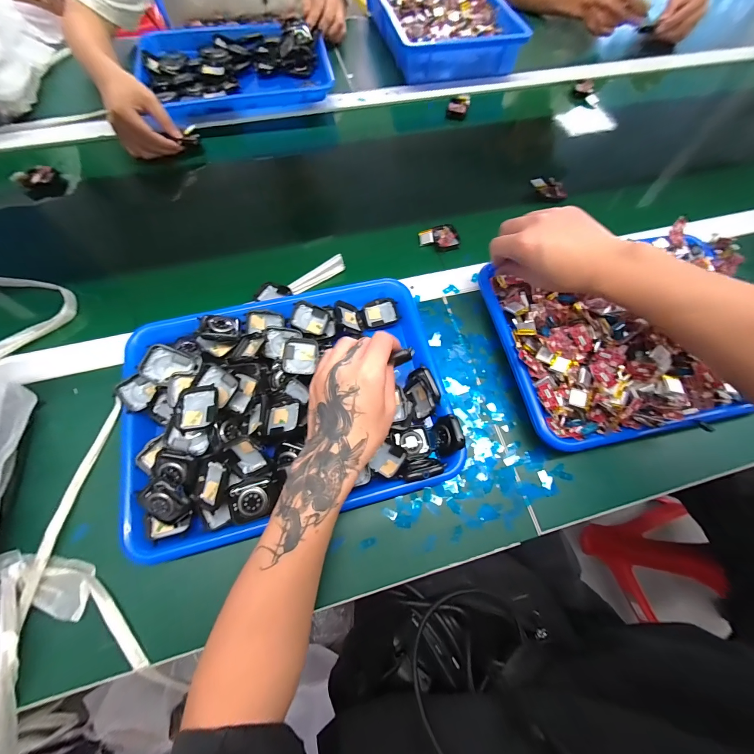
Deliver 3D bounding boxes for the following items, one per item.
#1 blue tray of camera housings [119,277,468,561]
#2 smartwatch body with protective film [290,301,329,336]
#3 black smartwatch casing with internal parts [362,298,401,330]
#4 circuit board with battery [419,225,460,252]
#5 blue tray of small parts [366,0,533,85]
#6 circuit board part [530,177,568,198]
[{"bbox_3d":[-0.094,0.020,0.341,0.330,0.057,0.251,-13,70,-7],"label":"blue tray of camera housings"},{"bbox_3d":[-0.079,-0.069,0.375,0.043,0.014,0.035,21,81,-15],"label":"smartwatch body with protective film"},{"bbox_3d":[0.005,-0.082,0.408,0.044,0.010,0.037,-14,70,-7],"label":"black smartwatch casing with internal parts"},{"bbox_3d":[0.093,-0.206,0.469,0.060,0.009,0.047,-2,69,-3],"label":"circuit board with battery"},{"bbox_3d":[0.122,-0.747,0.656,0.242,0.057,0.343,-14,70,-7],"label":"blue tray of small parts"},{"bbox_3d":[0.277,-0.305,0.511,0.058,0.019,0.028,24,70,7],"label":"circuit board part"}]

